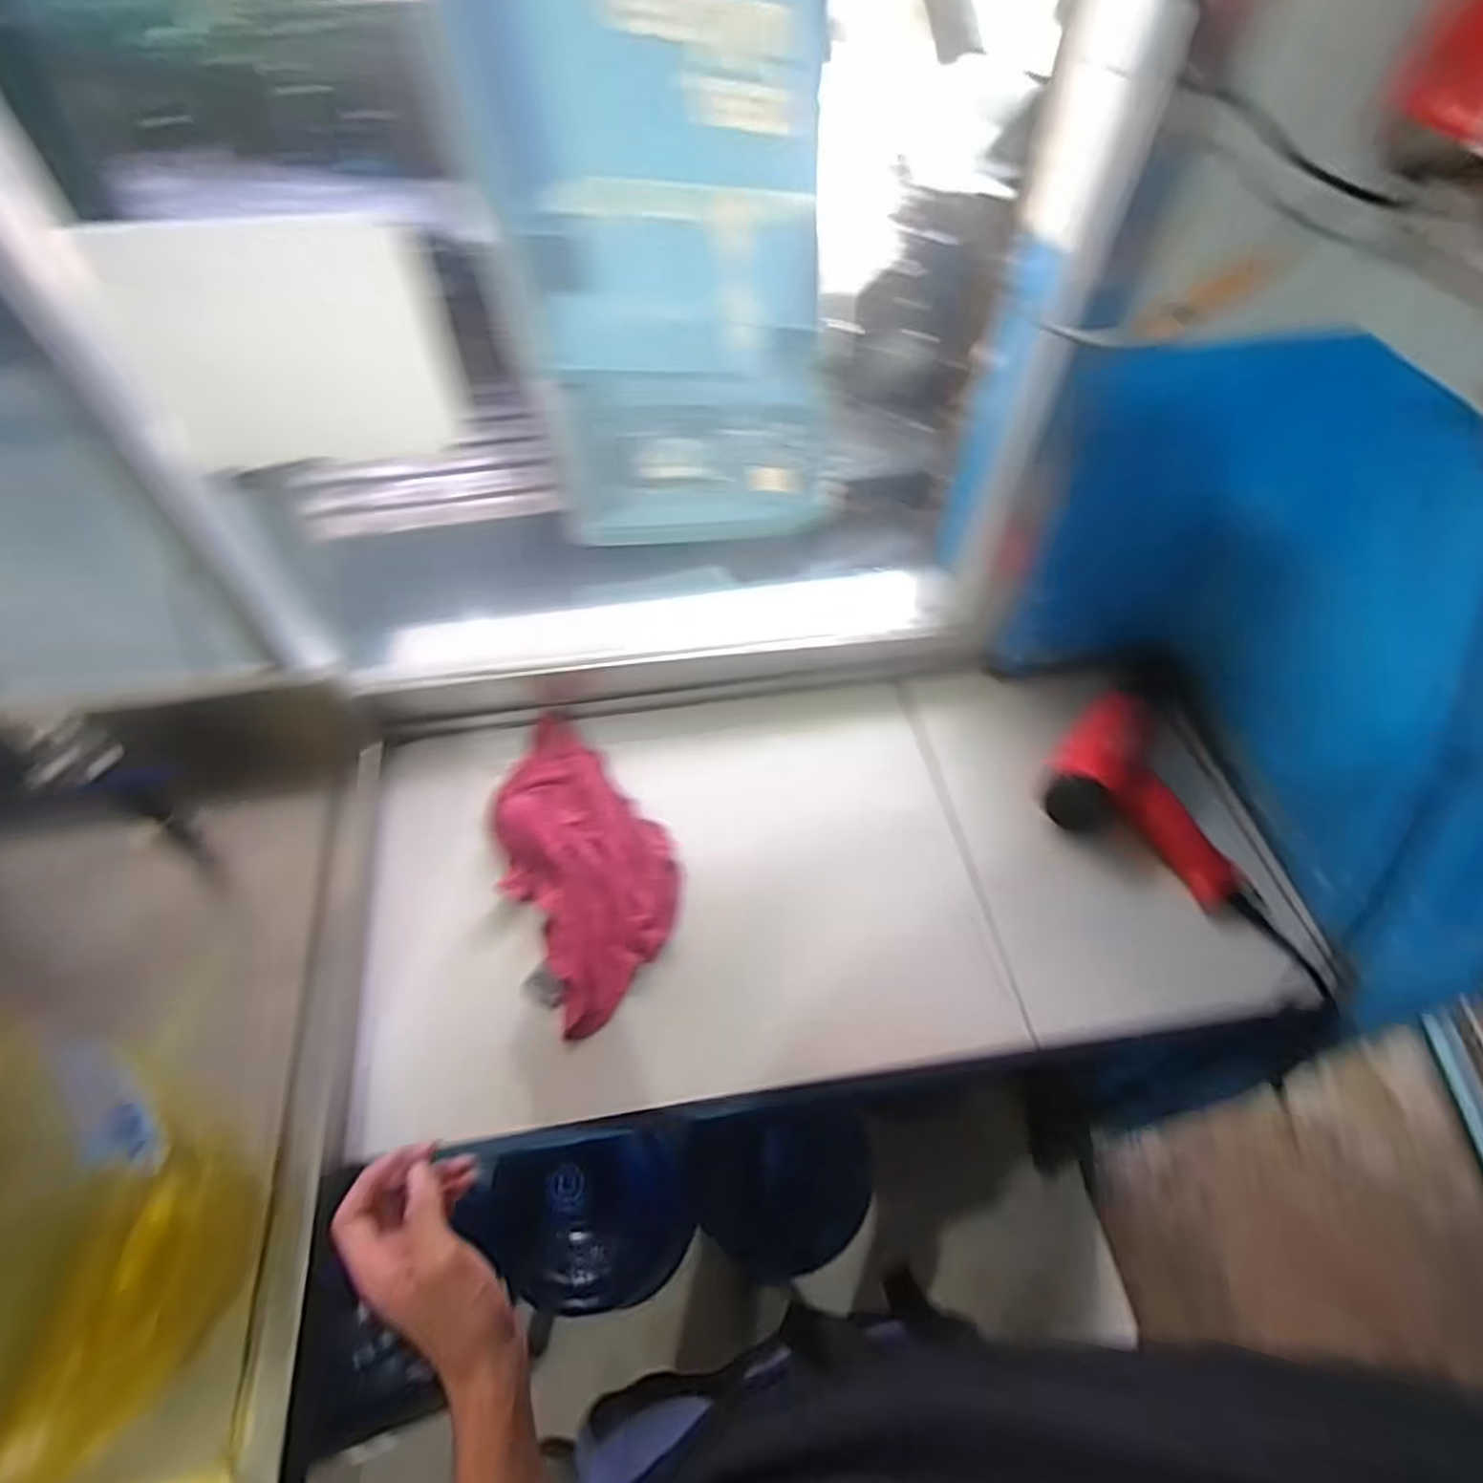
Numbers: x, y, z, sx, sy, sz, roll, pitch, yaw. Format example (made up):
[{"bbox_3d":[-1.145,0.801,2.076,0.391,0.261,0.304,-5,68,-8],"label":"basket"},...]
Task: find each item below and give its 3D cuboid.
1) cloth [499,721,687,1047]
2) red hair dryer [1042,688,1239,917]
[{"bbox_3d":[-0.157,0.111,0.755,0.152,0.036,0.314,-25,58,-17],"label":"cloth"},{"bbox_3d":[0.412,0.055,0.757,0.196,0.073,0.136,32,60,21],"label":"red hair dryer"}]

